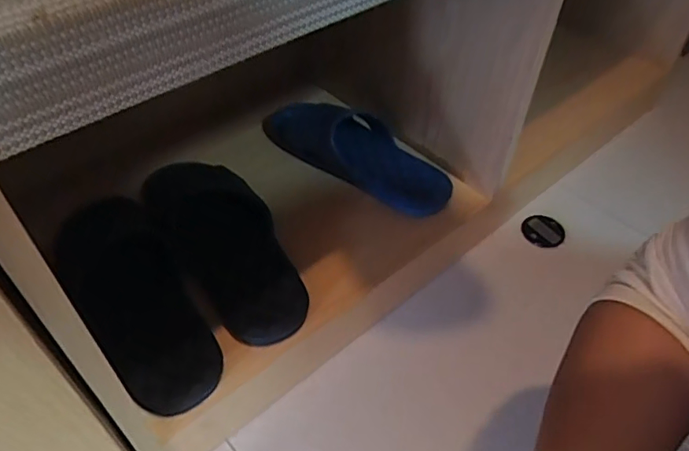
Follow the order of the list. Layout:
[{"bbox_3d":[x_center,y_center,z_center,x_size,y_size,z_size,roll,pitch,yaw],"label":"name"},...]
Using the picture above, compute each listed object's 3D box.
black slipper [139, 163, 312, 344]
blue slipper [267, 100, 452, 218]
[{"bbox_3d":[-0.137,0.013,0.586,0.111,0.059,0.268,-28,66,-25],"label":"black slipper"},{"bbox_3d":[0.018,-0.099,0.699,0.259,0.058,0.095,28,51,9],"label":"blue slipper"}]

